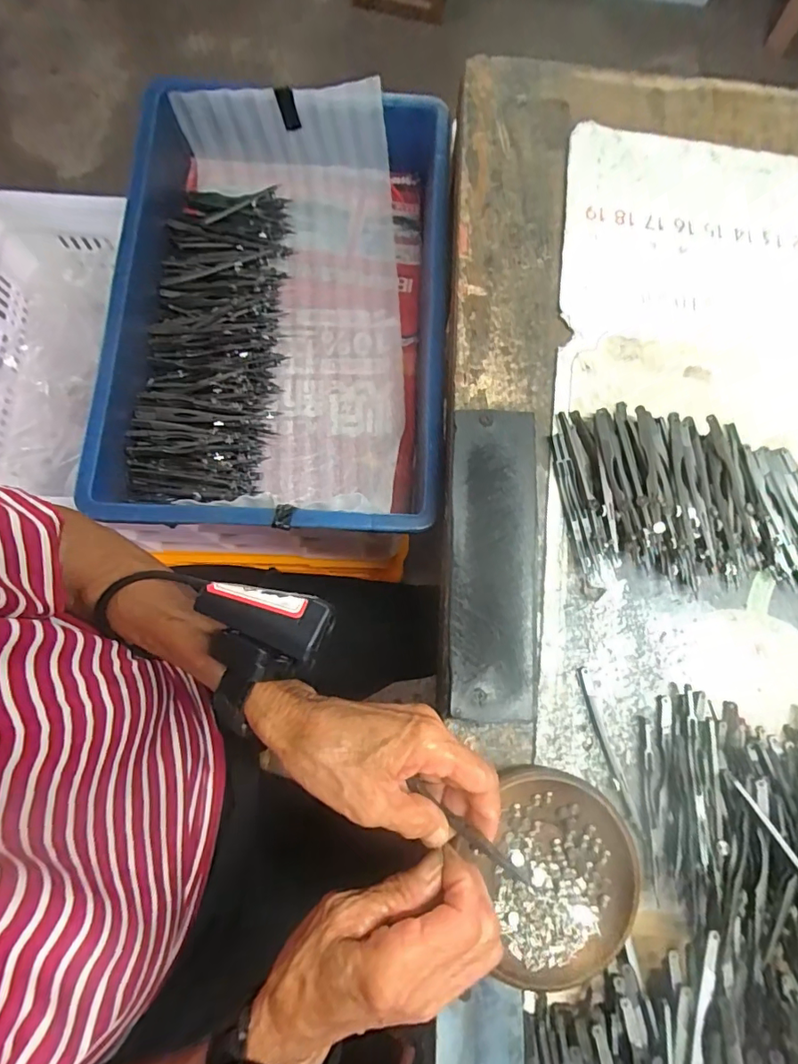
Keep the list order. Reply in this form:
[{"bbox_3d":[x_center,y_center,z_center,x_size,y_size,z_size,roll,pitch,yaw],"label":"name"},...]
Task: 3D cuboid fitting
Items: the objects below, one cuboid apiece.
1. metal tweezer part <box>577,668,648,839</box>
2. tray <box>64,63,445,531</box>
[{"bbox_3d":[0.139,0.144,0.327,0.007,0.005,0.108,-16,81,-4],"label":"metal tweezer part"},{"bbox_3d":[-0.112,-0.199,0.458,0.292,0.084,0.396,2,80,-1],"label":"tray"}]

